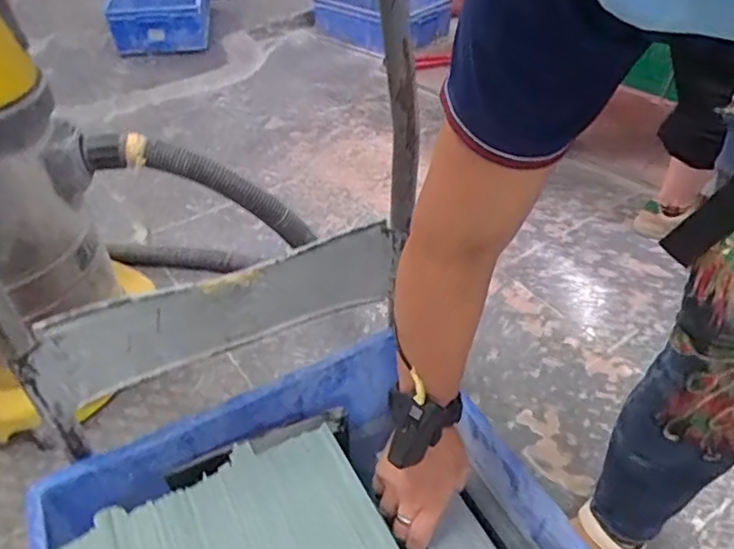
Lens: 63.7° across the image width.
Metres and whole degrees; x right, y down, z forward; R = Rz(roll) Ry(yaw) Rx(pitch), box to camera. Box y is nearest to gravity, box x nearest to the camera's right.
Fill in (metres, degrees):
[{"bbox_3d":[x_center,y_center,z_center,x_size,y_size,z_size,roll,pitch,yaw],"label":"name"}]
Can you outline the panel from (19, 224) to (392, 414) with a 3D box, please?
[{"bbox_3d":[-0.148,0.042,0.649,0.387,0.126,0.043,-23,48,-20],"label":"panel"}]

